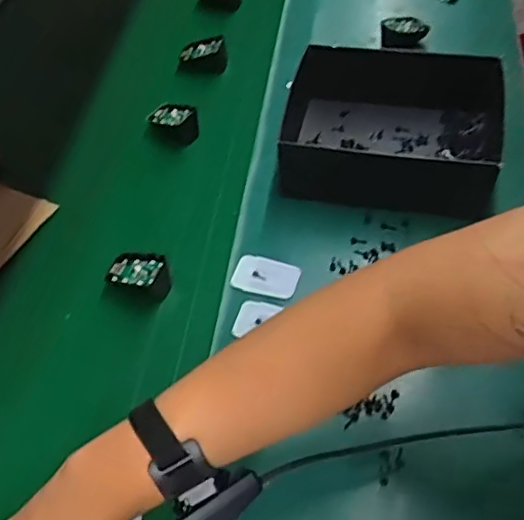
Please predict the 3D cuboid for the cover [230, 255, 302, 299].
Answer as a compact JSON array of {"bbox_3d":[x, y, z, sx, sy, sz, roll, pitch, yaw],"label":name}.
[{"bbox_3d":[0.004,0.017,0.628,0.069,0.004,0.046,9,55,12],"label":"cover"}]

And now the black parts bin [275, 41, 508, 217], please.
[{"bbox_3d":[0.155,-0.157,0.693,0.257,0.087,0.209,5,54,9],"label":"black parts bin"}]

